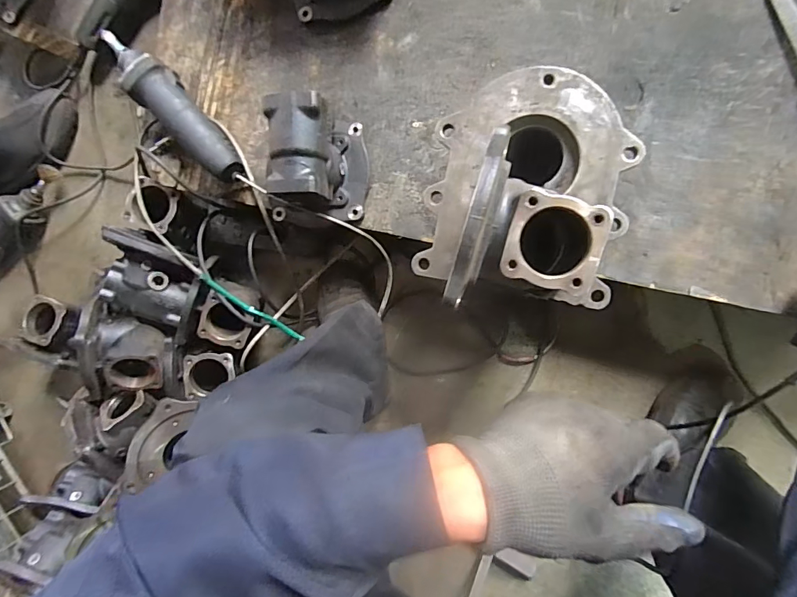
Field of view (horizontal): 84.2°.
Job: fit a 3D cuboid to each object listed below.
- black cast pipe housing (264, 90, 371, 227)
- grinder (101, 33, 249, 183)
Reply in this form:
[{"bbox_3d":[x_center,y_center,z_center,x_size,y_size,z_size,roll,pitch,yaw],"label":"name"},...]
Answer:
[{"bbox_3d":[-0.125,-0.179,0.597,0.151,0.109,0.152,1,93,11],"label":"black cast pipe housing"},{"bbox_3d":[-0.330,-0.284,0.644,0.296,0.063,0.068,44,102,4],"label":"grinder"}]

